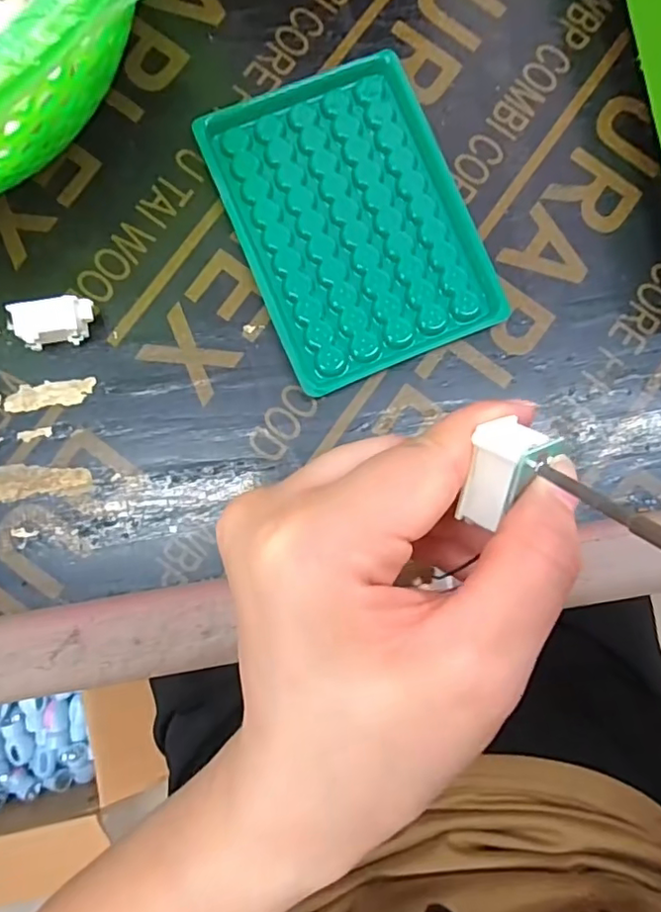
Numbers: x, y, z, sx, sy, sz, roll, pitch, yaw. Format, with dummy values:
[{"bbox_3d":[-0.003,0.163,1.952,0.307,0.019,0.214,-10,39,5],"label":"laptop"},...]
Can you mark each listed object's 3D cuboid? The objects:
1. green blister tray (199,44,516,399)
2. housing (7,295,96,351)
[{"bbox_3d":[0.009,-0.100,0.238,0.093,0.014,0.128,-22,86,-4],"label":"green blister tray"},{"bbox_3d":[-0.111,-0.053,0.225,0.029,0.019,0.017,-5,85,-3],"label":"housing"}]

